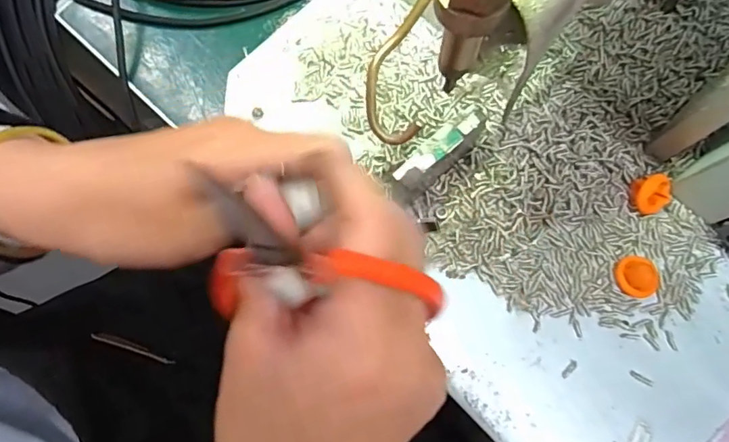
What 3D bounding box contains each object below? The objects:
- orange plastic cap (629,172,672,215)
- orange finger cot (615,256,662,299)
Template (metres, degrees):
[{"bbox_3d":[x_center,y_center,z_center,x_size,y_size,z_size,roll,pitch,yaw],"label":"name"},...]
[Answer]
[{"bbox_3d":[0.141,-0.014,0.245,0.020,0.007,0.020,-2,115,-5],"label":"orange plastic cap"},{"bbox_3d":[0.132,0.027,0.239,0.019,0.007,0.020,-25,78,-3],"label":"orange finger cot"}]

